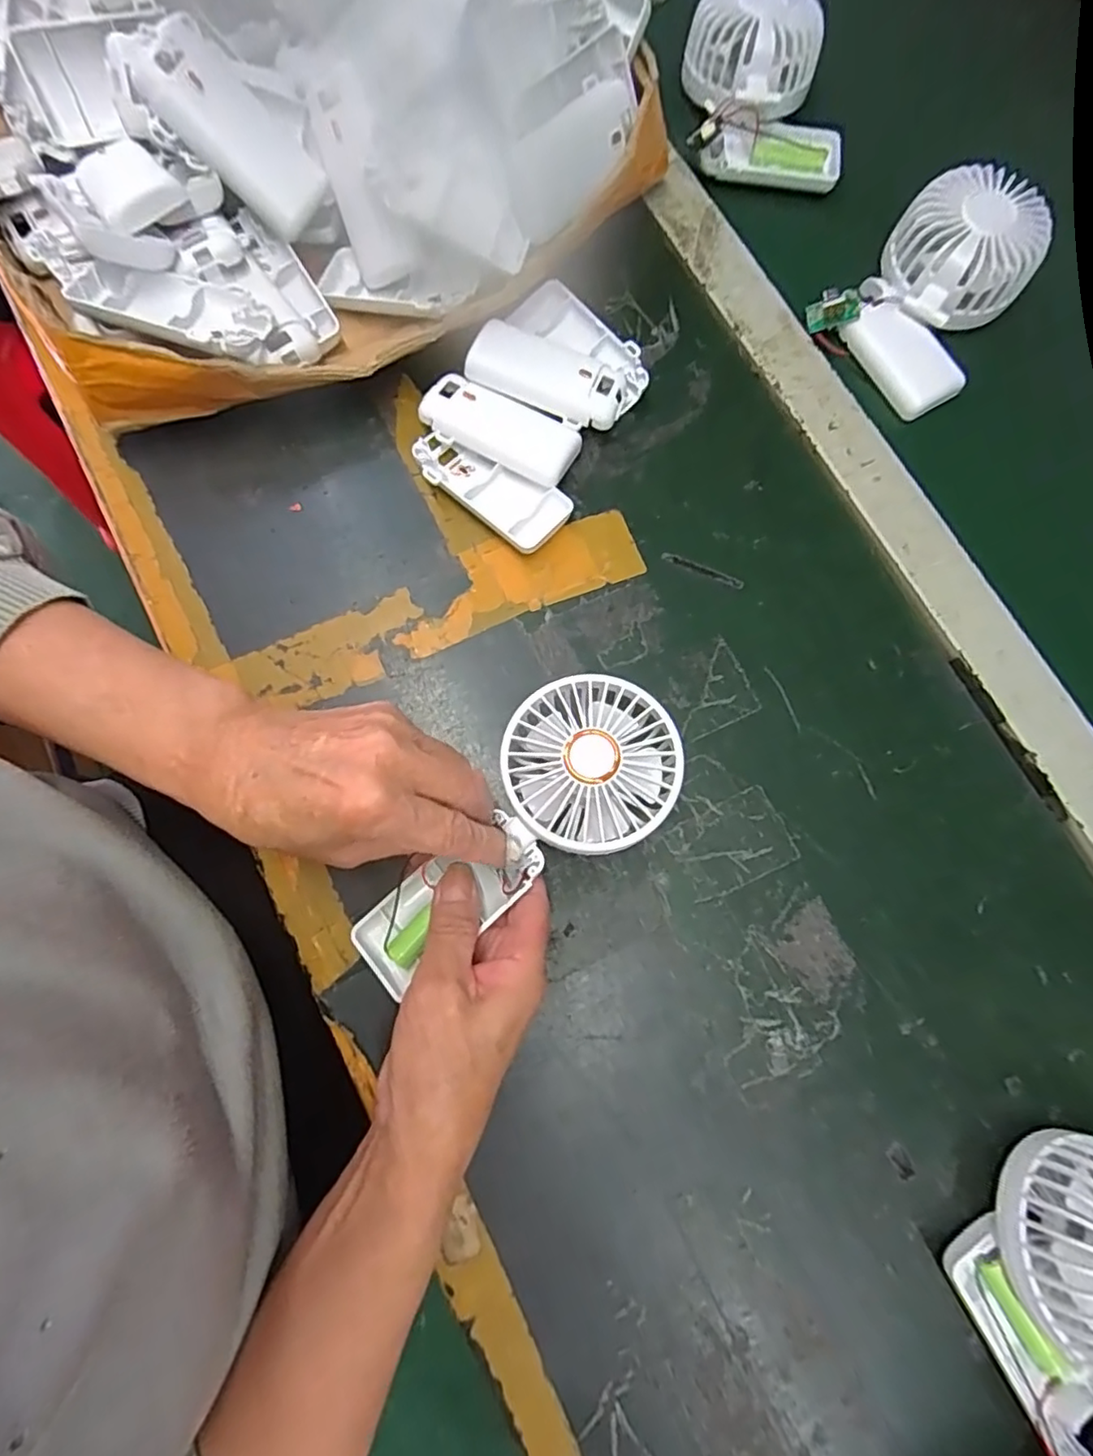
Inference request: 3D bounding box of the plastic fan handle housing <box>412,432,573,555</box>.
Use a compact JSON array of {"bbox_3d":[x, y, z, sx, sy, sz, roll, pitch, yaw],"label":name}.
[{"bbox_3d":[-0.034,-0.142,0.361,0.093,0.020,0.043,36,80,6],"label":"plastic fan handle housing"}]

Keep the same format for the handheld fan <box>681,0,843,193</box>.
[{"bbox_3d":[0.148,-0.434,0.407,0.102,0.043,0.116,0,78,-2],"label":"handheld fan"}]

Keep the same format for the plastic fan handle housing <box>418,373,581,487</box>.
[{"bbox_3d":[-0.029,-0.176,0.366,0.093,0.019,0.038,22,78,3],"label":"plastic fan handle housing"}]

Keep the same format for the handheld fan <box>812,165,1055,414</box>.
[{"bbox_3d":[0.246,-0.273,0.380,0.131,0.046,0.100,-41,82,-9],"label":"handheld fan"}]

